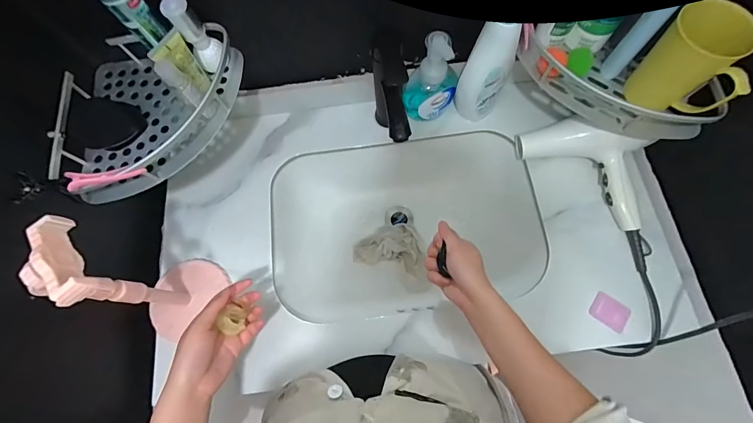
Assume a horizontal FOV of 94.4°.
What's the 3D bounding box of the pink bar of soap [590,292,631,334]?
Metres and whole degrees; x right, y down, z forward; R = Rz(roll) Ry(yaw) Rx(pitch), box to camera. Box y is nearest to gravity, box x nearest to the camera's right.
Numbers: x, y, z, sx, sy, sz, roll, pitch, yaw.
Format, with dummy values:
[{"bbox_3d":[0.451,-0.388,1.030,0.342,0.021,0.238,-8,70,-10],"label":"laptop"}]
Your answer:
[{"bbox_3d":[0.340,0.146,0.508,0.051,0.007,0.041,35,76,12],"label":"pink bar of soap"}]

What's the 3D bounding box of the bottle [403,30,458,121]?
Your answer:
[{"bbox_3d":[0.087,-0.200,0.550,0.080,0.170,0.048,-6,72,0],"label":"bottle"}]

